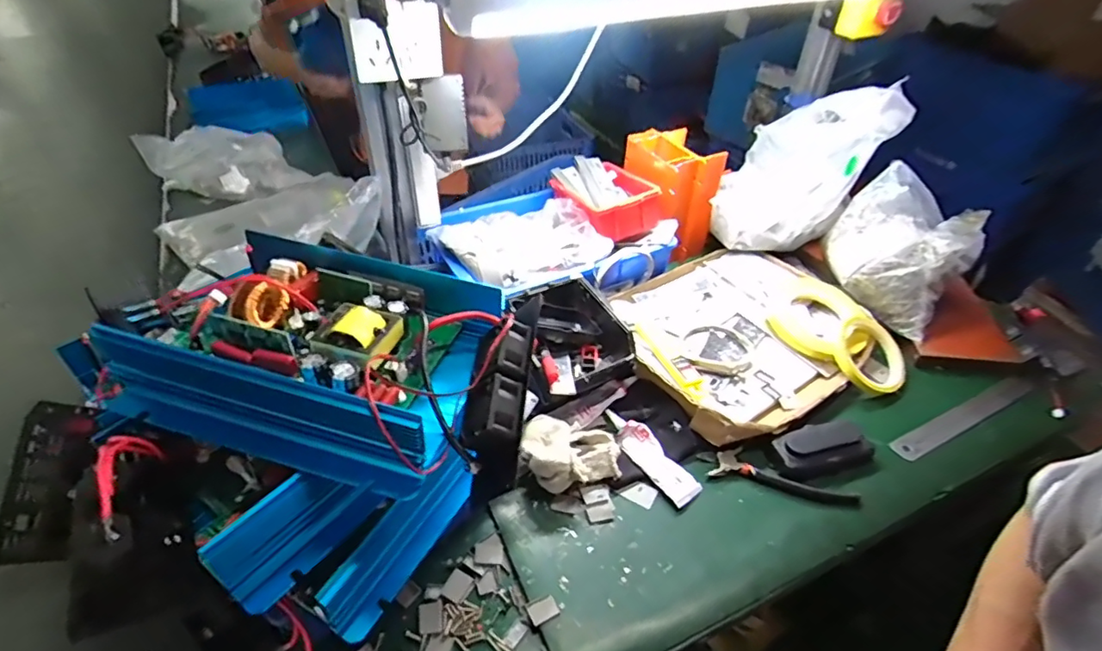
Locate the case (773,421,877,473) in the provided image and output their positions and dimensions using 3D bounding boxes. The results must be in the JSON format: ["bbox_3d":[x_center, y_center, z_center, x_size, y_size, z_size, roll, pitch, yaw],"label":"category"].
[{"bbox_3d":[0.286,0.126,0.576,0.098,0.022,0.049,-8,42,-12],"label":"case"}]

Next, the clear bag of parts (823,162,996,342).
[{"bbox_3d":[0.453,-0.102,0.742,0.118,0.157,0.182,-26,48,-29],"label":"clear bag of parts"}]

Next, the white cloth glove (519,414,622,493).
[{"bbox_3d":[0.020,0.125,0.546,0.096,0.040,0.063,-2,41,-5],"label":"white cloth glove"}]

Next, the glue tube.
[{"bbox_3d":[0.100,0.130,0.573,0.034,0.019,0.123,-27,49,-30],"label":"glue tube"}]

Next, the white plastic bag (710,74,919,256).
[{"bbox_3d":[0.357,-0.213,0.800,0.203,0.215,0.154,23,45,23],"label":"white plastic bag"}]

